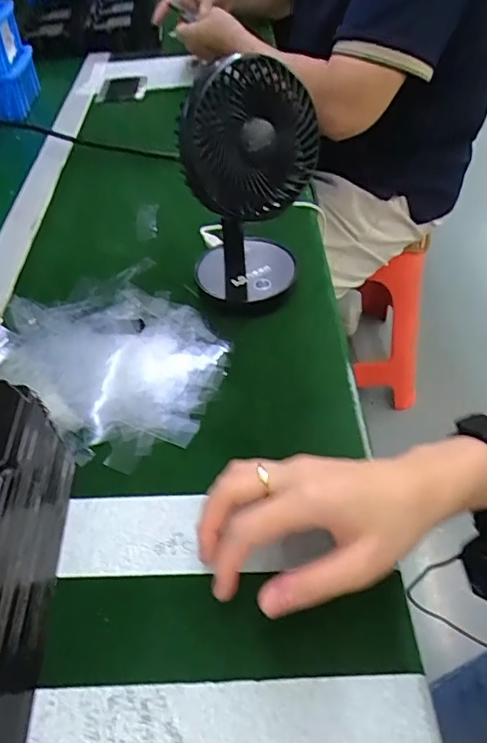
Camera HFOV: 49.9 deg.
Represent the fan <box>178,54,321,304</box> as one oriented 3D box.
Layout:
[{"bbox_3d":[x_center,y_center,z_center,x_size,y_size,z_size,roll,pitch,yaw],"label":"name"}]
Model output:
[{"bbox_3d":[0.005,-0.125,0.399,0.095,0.188,0.078,1,48,5],"label":"fan"}]

